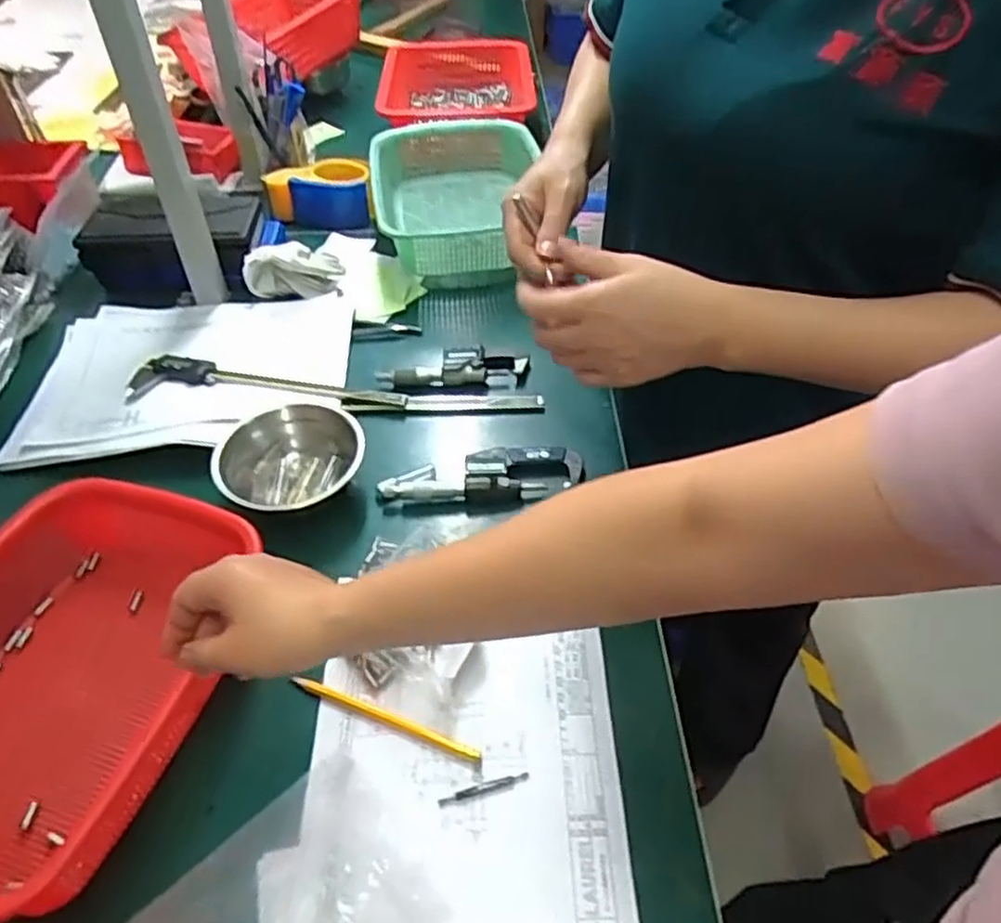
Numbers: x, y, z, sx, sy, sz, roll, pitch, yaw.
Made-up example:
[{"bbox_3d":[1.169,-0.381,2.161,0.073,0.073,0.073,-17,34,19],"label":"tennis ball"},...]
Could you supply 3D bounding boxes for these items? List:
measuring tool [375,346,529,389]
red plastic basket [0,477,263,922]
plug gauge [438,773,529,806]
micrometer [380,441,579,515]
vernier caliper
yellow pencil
[{"bbox_3d":[-0.051,-0.098,0.773,0.155,0.021,0.040,-4,46,-5],"label":"measuring tool"},{"bbox_3d":[-0.324,0.151,0.521,0.204,0.064,0.293,11,47,9],"label":"red plastic basket"},{"bbox_3d":[-0.011,0.223,0.501,0.063,0.004,0.008,-12,47,-12],"label":"plug gauge"},{"bbox_3d":[-0.017,0.014,0.676,0.181,0.017,0.064,-10,47,-10],"label":"micrometer"},{"bbox_3d":[-0.167,-0.076,0.756,0.416,0.013,0.059,3,46,2],"label":"vernier caliper"},{"bbox_3d":[-0.083,0.185,0.532,0.147,0.004,0.010,17,48,15],"label":"yellow pencil"}]

